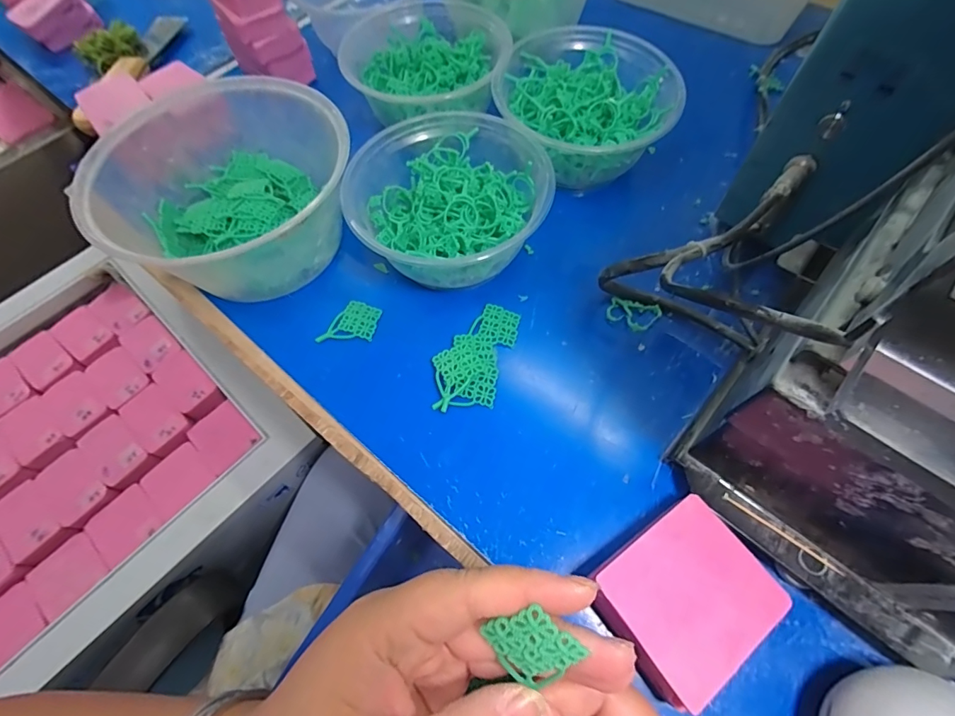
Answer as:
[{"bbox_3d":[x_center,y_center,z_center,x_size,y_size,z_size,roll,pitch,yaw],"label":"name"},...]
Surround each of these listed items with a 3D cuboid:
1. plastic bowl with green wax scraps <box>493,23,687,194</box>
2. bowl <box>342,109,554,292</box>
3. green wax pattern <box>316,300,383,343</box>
[{"bbox_3d":[0.082,-0.191,0.352,0.129,0.060,0.122,-1,64,2],"label":"plastic bowl with green wax scraps"},{"bbox_3d":[-0.022,-0.110,0.321,0.127,0.057,0.122,-1,64,2],"label":"bowl"},{"bbox_3d":[-0.087,-0.024,0.312,0.035,0.004,0.035,11,65,8],"label":"green wax pattern"}]

